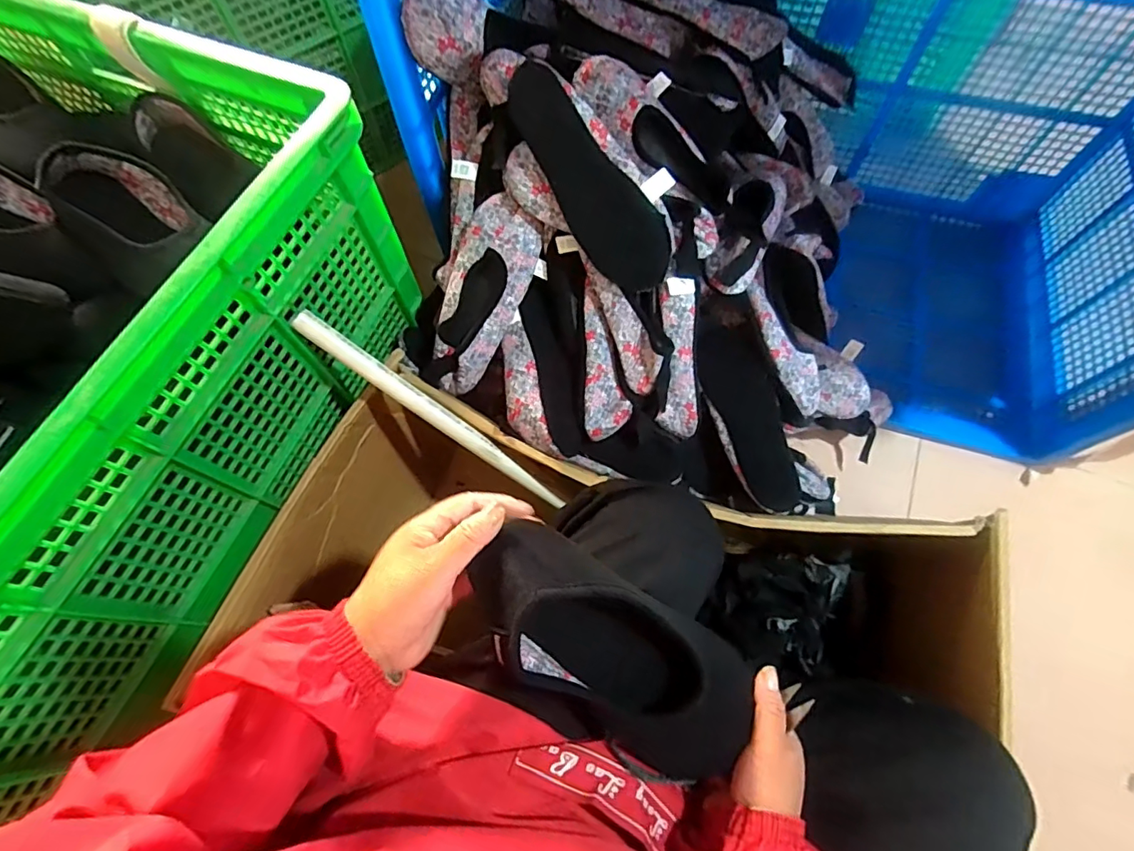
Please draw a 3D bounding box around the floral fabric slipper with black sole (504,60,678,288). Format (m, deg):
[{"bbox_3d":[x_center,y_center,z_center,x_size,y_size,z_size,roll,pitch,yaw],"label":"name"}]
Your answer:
[{"bbox_3d":[0.037,-0.277,0.594,0.109,0.050,0.256,-29,103,30],"label":"floral fabric slipper with black sole"}]

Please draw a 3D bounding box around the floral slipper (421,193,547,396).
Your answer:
[{"bbox_3d":[-0.112,-0.159,0.667,0.097,0.043,0.246,26,100,12],"label":"floral slipper"}]

